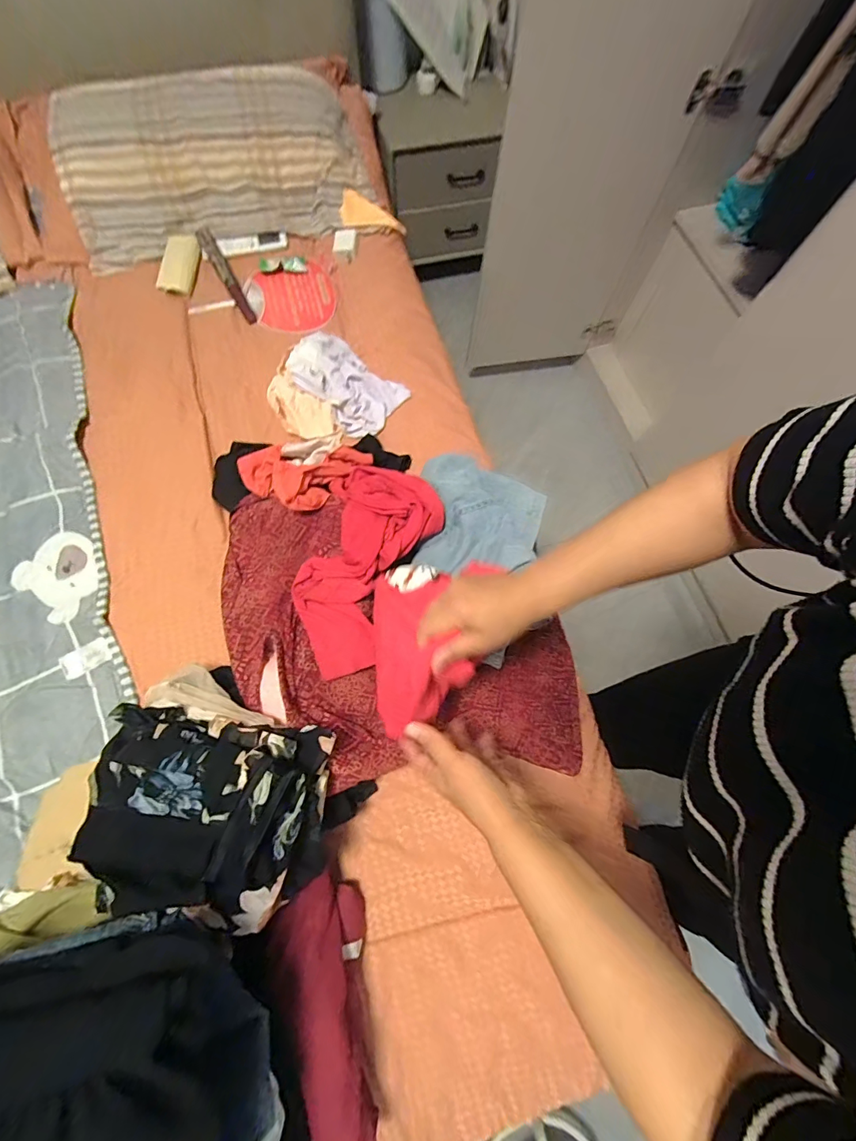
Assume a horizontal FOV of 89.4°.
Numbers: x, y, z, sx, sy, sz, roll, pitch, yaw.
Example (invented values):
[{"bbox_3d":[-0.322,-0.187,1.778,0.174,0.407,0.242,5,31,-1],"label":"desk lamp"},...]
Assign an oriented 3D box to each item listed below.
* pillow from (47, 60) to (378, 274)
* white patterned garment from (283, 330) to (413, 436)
[{"bbox_3d":[-0.485,-0.957,0.986,0.668,0.108,0.428,-17,73,-7],"label":"pillow"},{"bbox_3d":[-0.168,-0.381,0.863,0.235,0.052,0.154,39,75,10],"label":"white patterned garment"}]

